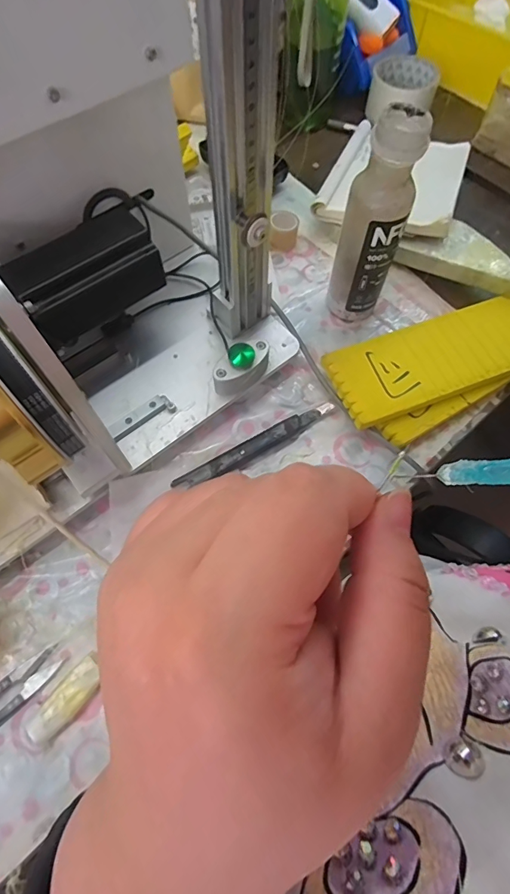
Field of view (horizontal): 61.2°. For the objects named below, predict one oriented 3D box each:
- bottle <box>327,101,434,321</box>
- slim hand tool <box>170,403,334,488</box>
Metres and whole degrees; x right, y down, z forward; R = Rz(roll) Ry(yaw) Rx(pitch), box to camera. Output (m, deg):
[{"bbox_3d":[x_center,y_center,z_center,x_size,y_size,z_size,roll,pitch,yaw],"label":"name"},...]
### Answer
[{"bbox_3d":[0.102,-0.186,0.381,0.052,0.185,0.046,16,70,7],"label":"bottle"},{"bbox_3d":[0.002,-0.001,0.386,0.157,0.012,0.019,-29,69,-12],"label":"slim hand tool"}]

